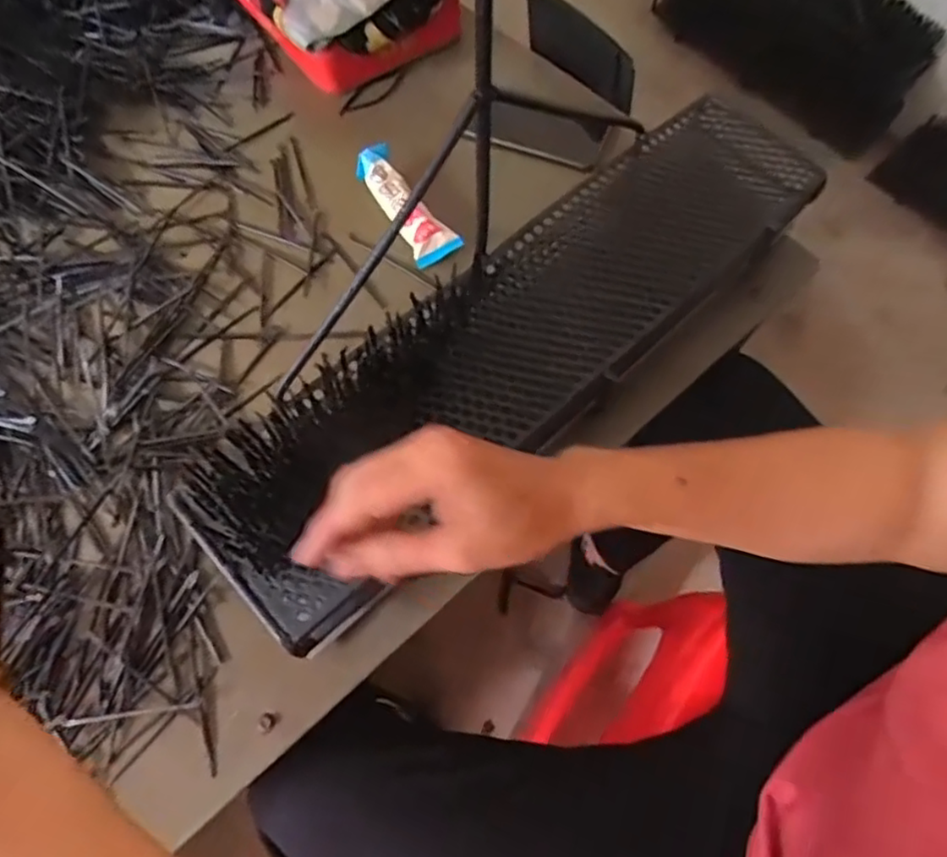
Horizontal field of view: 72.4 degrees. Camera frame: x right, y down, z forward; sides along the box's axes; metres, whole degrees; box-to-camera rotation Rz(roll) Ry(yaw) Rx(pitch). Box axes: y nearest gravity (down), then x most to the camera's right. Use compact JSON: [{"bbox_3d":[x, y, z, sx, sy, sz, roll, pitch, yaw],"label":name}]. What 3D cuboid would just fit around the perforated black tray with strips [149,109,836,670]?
[{"bbox_3d":[0.060,-0.086,0.520,0.601,0.058,0.163,-36,69,-20],"label":"perforated black tray with strips"}]

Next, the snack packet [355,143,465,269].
[{"bbox_3d":[-0.066,-0.221,0.635,0.045,0.038,0.136,-30,67,-15],"label":"snack packet"}]

